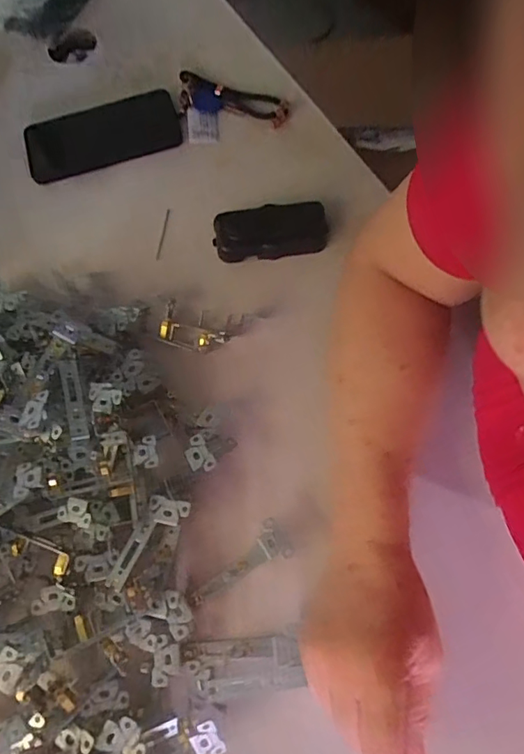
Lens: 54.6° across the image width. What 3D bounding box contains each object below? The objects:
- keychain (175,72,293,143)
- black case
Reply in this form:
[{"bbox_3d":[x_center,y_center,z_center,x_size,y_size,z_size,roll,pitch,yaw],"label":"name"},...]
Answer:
[{"bbox_3d":[-0.032,-0.297,0.559,0.119,0.021,0.095,0,69,3],"label":"keychain"},{"bbox_3d":[0.009,-0.141,0.494,0.108,0.019,0.054,-11,69,-1],"label":"black case"}]

